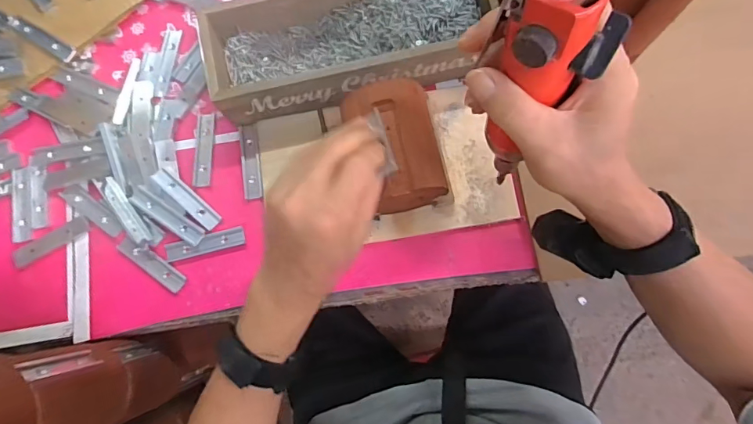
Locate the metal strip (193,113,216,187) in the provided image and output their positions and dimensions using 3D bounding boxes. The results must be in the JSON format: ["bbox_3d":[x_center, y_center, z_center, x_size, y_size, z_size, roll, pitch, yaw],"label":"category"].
[{"bbox_3d":[-0.178,-0.065,0.460,0.018,0.004,0.079,-2,80,2],"label":"metal strip"}]

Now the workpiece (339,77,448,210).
[{"bbox_3d":[0.015,-0.056,0.406,0.072,0.084,0.107,-12,80,0],"label":"workpiece"}]

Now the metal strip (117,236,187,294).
[{"bbox_3d":[-0.222,0.050,0.440,0.078,0.006,0.021,35,83,8],"label":"metal strip"}]

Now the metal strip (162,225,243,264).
[{"bbox_3d":[-0.170,0.032,0.443,0.076,0.008,0.018,-14,80,0],"label":"metal strip"}]

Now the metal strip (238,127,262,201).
[{"bbox_3d":[-0.129,-0.051,0.453,0.019,0.006,0.078,-10,80,1],"label":"metal strip"}]

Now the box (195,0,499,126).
[{"bbox_3d":[-0.023,-0.167,0.442,0.275,0.059,0.114,-13,80,0],"label":"box"}]

